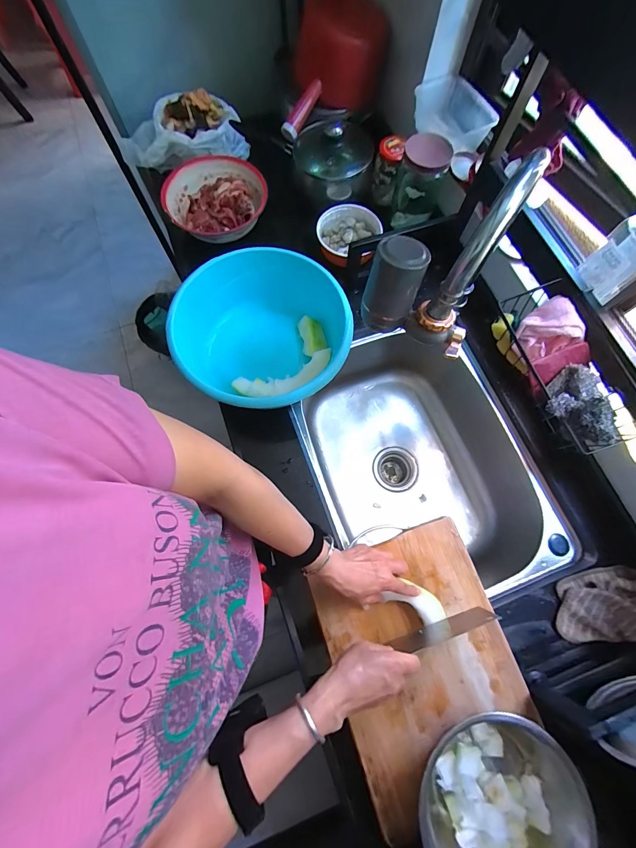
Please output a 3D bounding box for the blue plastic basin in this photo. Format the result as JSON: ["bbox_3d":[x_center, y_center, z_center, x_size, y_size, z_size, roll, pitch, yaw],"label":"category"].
[{"bbox_3d":[-0.108,-0.147,0.666,0.317,0.187,0.286,32,75,9],"label":"blue plastic basin"}]

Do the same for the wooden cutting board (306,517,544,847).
[{"bbox_3d":[0.162,0.366,0.519,0.277,0.015,0.351,-20,74,-7],"label":"wooden cutting board"}]

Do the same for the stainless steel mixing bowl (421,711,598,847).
[{"bbox_3d":[0.239,0.502,0.440,0.183,0.076,0.208,26,74,7],"label":"stainless steel mixing bowl"}]

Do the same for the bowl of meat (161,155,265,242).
[{"bbox_3d":[-0.229,-0.513,0.755,0.211,0.072,0.214,0,72,0],"label":"bowl of meat"}]

